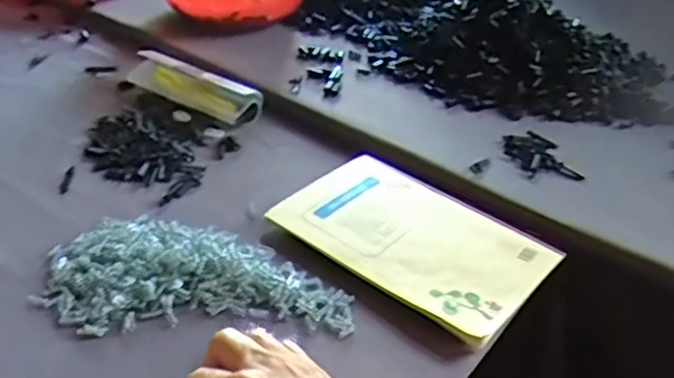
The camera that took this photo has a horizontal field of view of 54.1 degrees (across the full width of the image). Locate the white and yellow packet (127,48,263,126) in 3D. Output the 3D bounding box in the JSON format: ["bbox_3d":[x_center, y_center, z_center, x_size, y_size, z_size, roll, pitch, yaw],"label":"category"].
[{"bbox_3d":[-0.157,-0.109,0.704,0.162,0.036,0.043,22,37,22],"label":"white and yellow packet"}]

